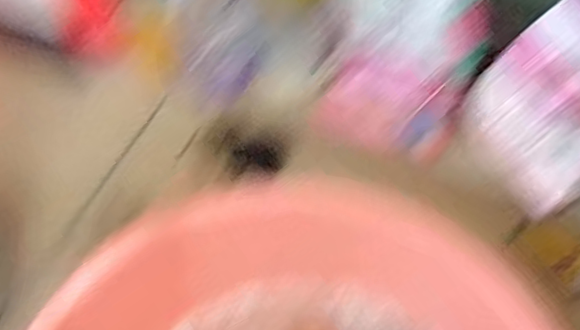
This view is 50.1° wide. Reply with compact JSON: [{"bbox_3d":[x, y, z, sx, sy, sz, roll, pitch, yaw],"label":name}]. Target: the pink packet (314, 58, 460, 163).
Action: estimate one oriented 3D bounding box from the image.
[{"bbox_3d":[0.126,-0.076,0.790,0.166,0.111,0.040,25,22,22],"label":"pink packet"}]

